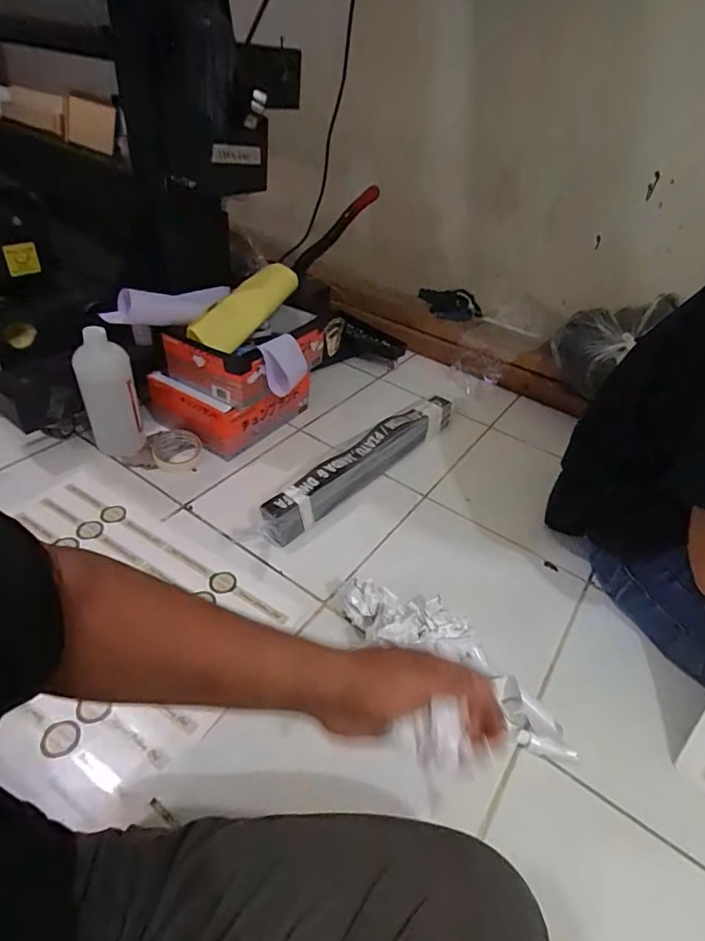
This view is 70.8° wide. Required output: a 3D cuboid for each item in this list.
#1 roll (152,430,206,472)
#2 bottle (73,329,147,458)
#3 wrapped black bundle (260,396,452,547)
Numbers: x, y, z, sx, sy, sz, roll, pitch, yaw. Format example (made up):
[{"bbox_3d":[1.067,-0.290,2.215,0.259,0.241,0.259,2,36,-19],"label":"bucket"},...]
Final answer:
[{"bbox_3d":[-0.320,-0.039,0.911,0.089,0.027,0.090,4,40,-4],"label":"roll"},{"bbox_3d":[-0.414,-0.121,0.848,0.081,0.210,0.062,-24,49,-32],"label":"bottle"},{"bbox_3d":[0.036,-0.026,0.912,0.054,0.078,0.503,33,46,27],"label":"wrapped black bundle"}]

